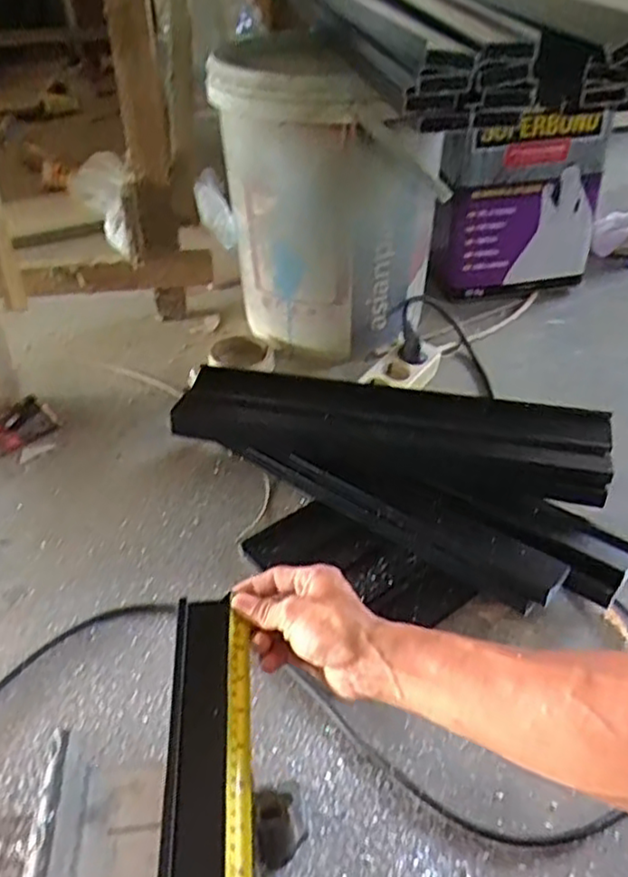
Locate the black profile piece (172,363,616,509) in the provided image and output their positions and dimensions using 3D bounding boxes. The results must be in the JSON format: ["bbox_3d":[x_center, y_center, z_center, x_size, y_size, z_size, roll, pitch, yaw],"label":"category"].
[{"bbox_3d":[0.076,-0.013,0.754,0.458,0.055,0.098,9,39,13],"label":"black profile piece"}]

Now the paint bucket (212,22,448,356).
[{"bbox_3d":[0.018,-0.343,0.996,0.302,0.363,0.280,9,39,13],"label":"paint bucket"}]

